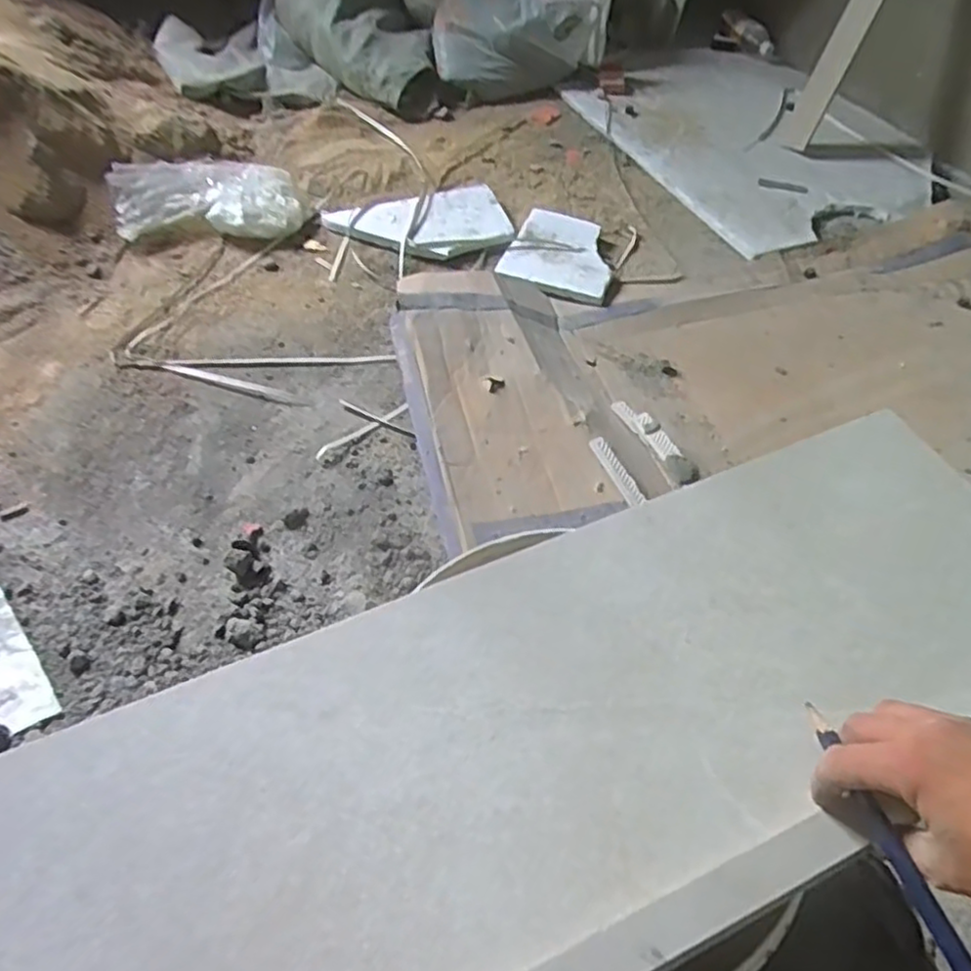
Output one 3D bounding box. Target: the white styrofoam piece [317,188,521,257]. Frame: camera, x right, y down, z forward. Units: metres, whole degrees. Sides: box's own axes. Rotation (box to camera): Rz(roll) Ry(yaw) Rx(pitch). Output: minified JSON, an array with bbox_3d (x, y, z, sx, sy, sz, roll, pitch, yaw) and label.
[{"bbox_3d":[-0.119,-0.477,1.292,0.324,0.033,0.175,-13,55,-10],"label":"white styrofoam piece"}]

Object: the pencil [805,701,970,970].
[{"bbox_3d":[0.217,0.194,0.370,0.013,0.015,0.168,-11,46,-8],"label":"pencil"}]

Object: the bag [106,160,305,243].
[{"bbox_3d":[-0.491,-0.513,1.237,0.302,0.108,0.188,-18,56,-13],"label":"bag"}]

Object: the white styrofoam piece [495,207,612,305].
[{"bbox_3d":[0.136,-0.414,1.257,0.190,0.016,0.192,18,60,10],"label":"white styrofoam piece"}]

